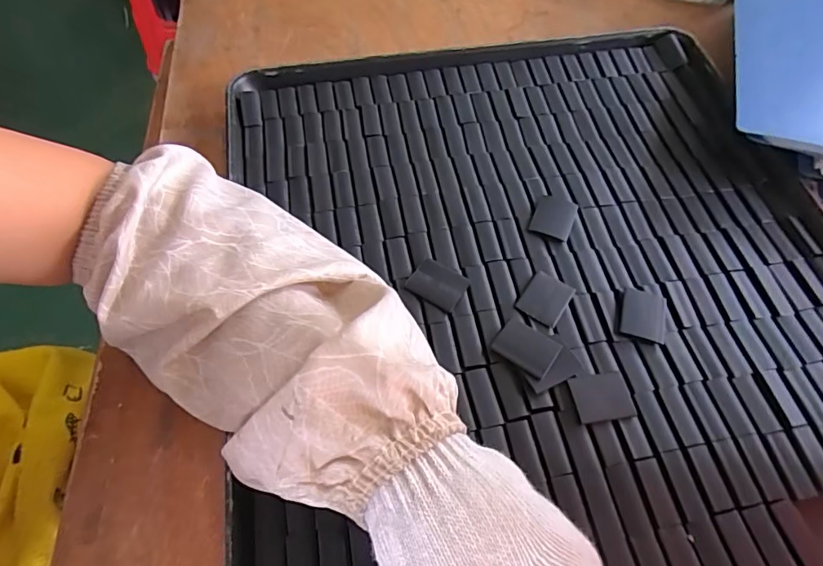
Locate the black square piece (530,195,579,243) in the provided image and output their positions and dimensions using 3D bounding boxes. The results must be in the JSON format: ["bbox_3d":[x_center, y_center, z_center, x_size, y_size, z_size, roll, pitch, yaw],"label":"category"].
[{"bbox_3d":[0.095,-0.044,0.333,0.026,0.005,0.032,20,61,10],"label":"black square piece"}]

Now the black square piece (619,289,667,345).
[{"bbox_3d":[0.140,0.019,0.297,0.026,0.004,0.032,17,61,8],"label":"black square piece"}]

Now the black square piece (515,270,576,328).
[{"bbox_3d":[0.082,0.009,0.302,0.026,0.004,0.032,32,64,16],"label":"black square piece"}]

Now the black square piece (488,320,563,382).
[{"bbox_3d":[0.066,0.037,0.284,0.033,0.006,0.026,34,65,17],"label":"black square piece"}]

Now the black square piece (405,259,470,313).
[{"bbox_3d":[0.016,0.001,0.305,0.034,0.004,0.025,31,64,15],"label":"black square piece"}]

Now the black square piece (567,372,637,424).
[{"bbox_3d":[0.105,0.063,0.272,0.032,0.004,0.025,-7,60,-6],"label":"black square piece"}]

